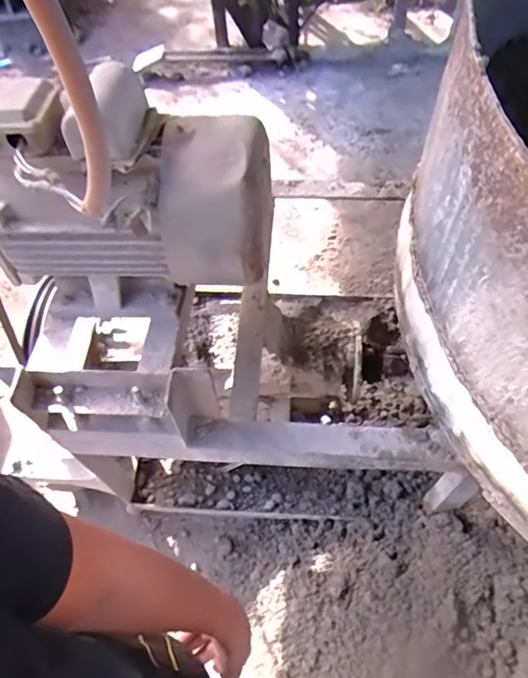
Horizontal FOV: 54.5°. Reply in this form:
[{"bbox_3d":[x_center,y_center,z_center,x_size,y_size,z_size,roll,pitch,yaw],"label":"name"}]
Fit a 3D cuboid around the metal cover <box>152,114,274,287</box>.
[{"bbox_3d":[-0.062,-0.198,0.759,0.146,0.198,0.184,6,60,7],"label":"metal cover"}]

